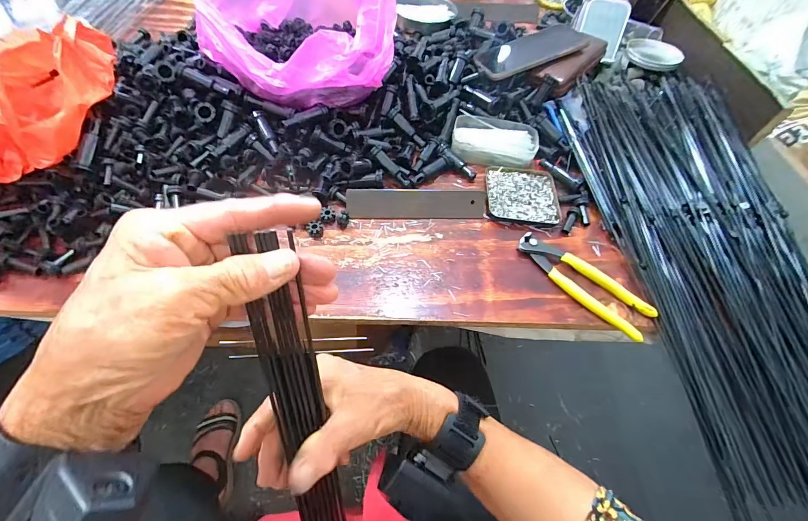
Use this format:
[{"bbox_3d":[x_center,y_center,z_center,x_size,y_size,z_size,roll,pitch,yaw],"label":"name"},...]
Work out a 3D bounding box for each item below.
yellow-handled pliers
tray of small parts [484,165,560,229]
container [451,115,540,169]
[{"bbox_3d":[0.210,0.022,0.439,0.047,0.020,0.164,-36,67,-24],"label":"yellow-handled pliers"},{"bbox_3d":[0.160,-0.091,0.506,0.097,0.012,0.094,6,57,-1],"label":"tray of small parts"},{"bbox_3d":[0.129,-0.172,0.534,0.117,0.032,0.069,4,57,-2],"label":"container"}]

